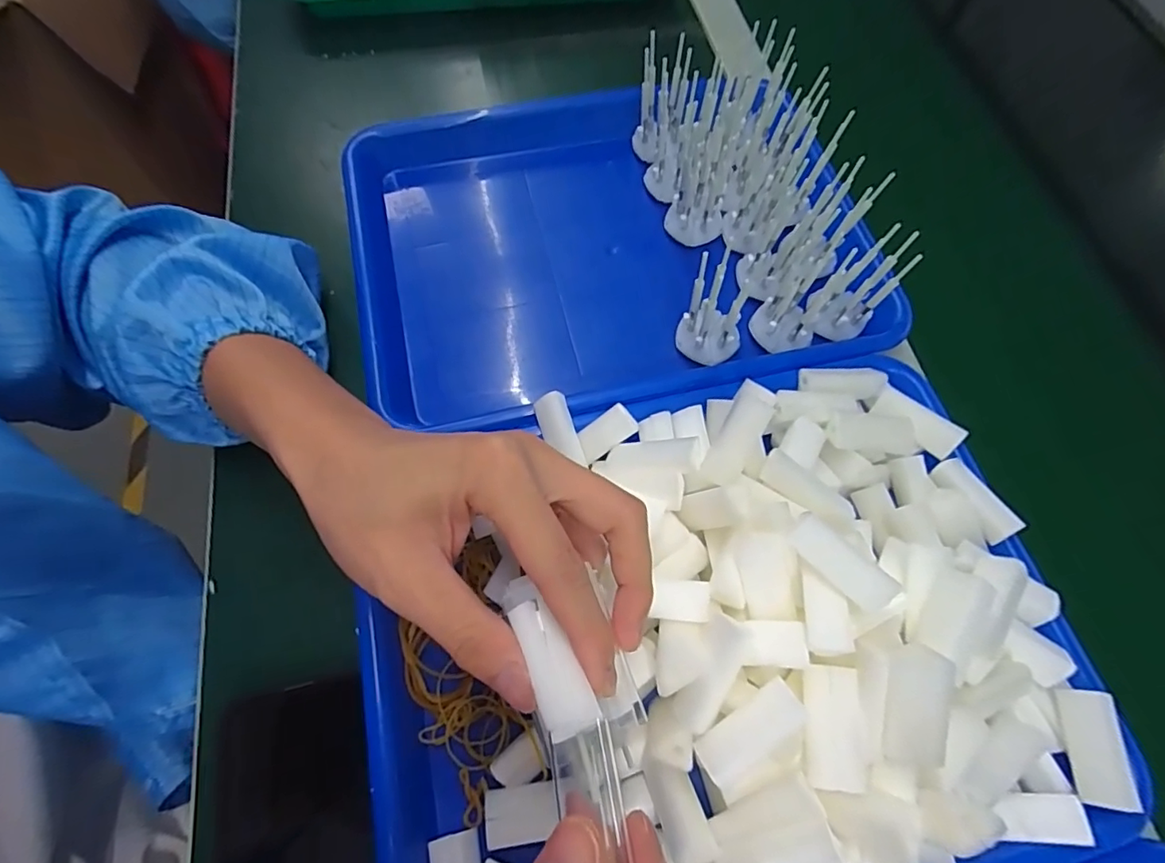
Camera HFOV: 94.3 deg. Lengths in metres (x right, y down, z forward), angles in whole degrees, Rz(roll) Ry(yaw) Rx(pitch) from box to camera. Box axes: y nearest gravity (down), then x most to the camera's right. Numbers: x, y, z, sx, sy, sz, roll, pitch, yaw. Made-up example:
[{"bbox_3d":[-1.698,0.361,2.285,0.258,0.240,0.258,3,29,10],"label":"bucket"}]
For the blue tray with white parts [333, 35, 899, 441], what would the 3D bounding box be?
[{"bbox_3d":[0.016,-0.128,0.366,0.330,0.064,0.255,-14,69,-9],"label":"blue tray with white parts"}]

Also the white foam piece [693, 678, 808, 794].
[{"bbox_3d":[0.067,0.121,0.216,0.047,0.008,0.023,-44,75,4],"label":"white foam piece"}]

